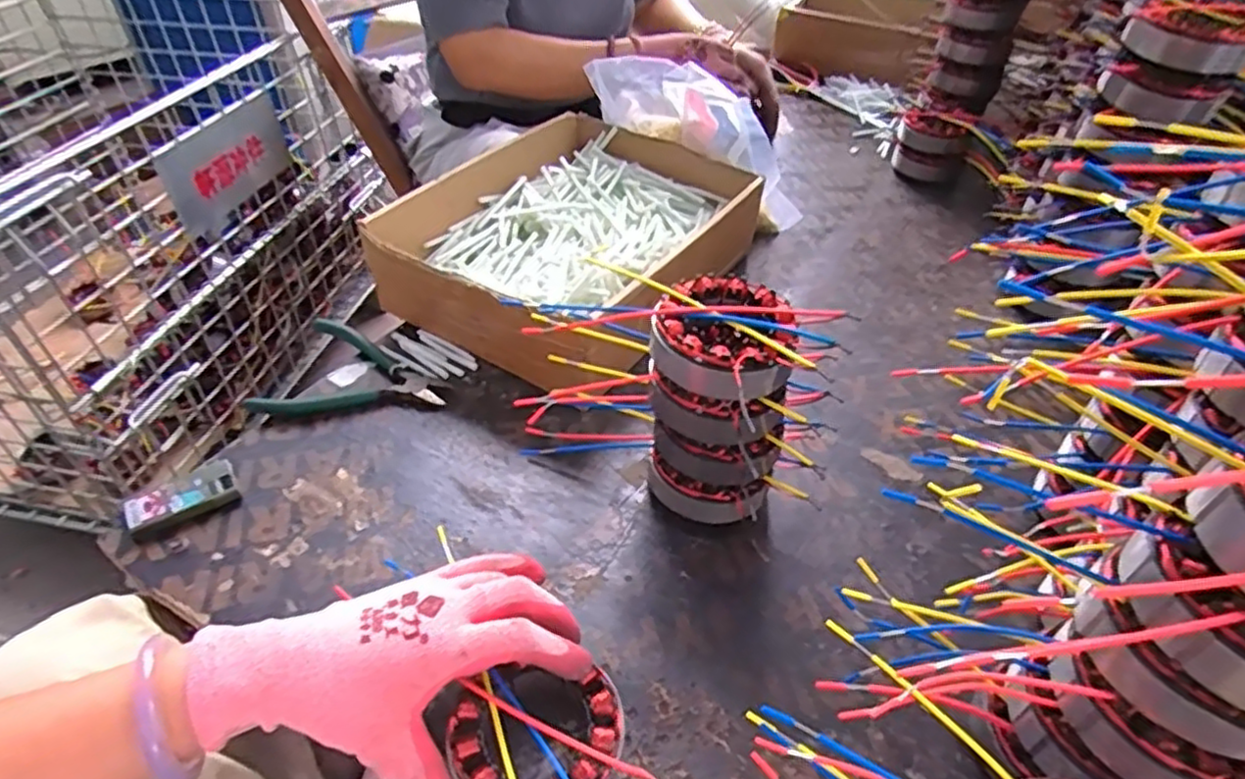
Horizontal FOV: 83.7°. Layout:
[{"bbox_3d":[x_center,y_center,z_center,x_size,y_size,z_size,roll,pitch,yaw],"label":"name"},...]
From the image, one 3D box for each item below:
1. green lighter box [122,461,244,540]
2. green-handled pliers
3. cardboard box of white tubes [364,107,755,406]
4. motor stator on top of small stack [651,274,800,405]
[{"bbox_3d":[-0.301,0.073,0.476,0.066,0.016,0.033,-23,48,-25],"label":"green lighter box"},{"bbox_3d":[-0.222,-0.021,0.573,0.149,0.015,0.097,-2,42,-5],"label":"green-handled pliers"},{"bbox_3d":[-0.041,-0.143,0.665,0.243,0.083,0.329,25,47,22],"label":"cardboard box of white tubes"},{"bbox_3d":[0.062,-0.031,0.421,0.087,0.038,0.090,11,43,10],"label":"motor stator on top of small stack"}]

